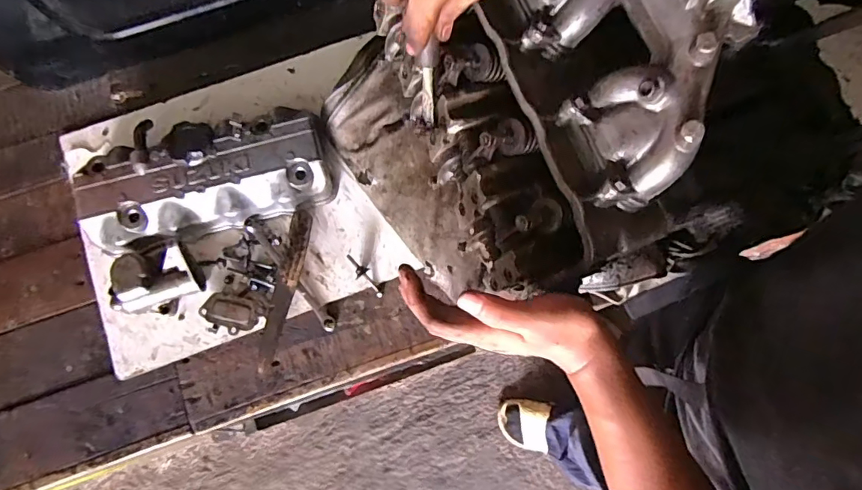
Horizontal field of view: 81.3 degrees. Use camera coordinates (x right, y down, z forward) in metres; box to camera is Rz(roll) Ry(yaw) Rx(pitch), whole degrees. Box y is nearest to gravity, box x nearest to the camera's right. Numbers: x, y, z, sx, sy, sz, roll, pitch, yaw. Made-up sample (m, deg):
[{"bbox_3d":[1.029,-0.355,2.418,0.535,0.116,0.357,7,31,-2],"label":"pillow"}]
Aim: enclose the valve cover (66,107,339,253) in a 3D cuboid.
[{"bbox_3d":[-0.297,-0.101,0.674,0.315,0.082,0.164,-15,75,-4],"label":"valve cover"}]

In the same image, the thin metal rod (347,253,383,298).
[{"bbox_3d":[-0.089,0.042,0.670,0.017,0.026,0.070,-40,92,-10],"label":"thin metal rod"}]

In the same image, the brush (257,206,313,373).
[{"bbox_3d":[-0.188,0.056,0.656,0.028,0.041,0.211,13,75,4],"label":"brush"}]

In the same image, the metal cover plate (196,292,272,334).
[{"bbox_3d":[-0.255,0.090,0.657,0.091,0.023,0.048,11,75,3],"label":"metal cover plate"}]

